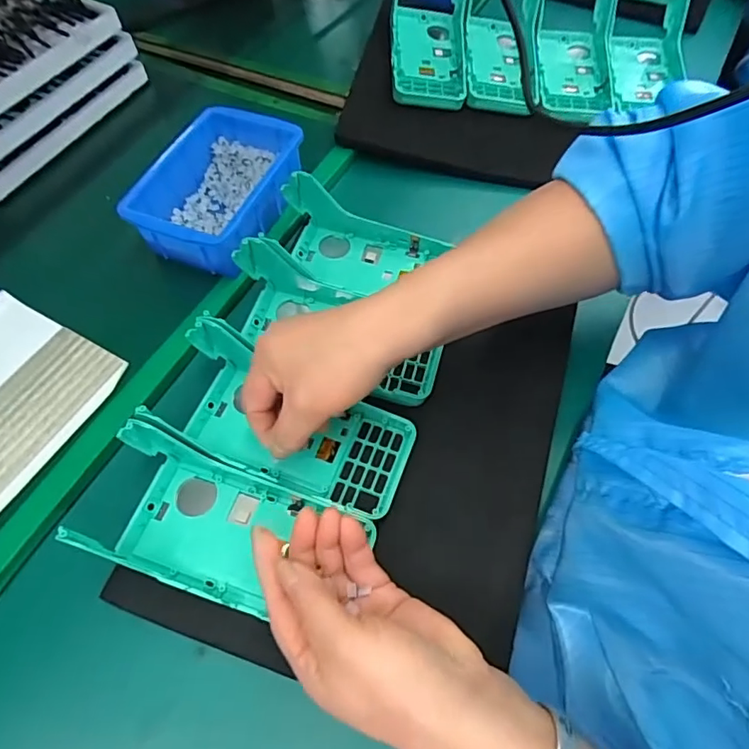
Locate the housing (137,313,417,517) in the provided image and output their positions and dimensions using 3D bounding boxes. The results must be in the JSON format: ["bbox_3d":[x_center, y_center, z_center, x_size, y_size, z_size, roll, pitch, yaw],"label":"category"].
[{"bbox_3d":[-0.062,0.035,0.355,0.173,0.053,0.082,25,62,5],"label":"housing"}]

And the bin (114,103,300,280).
[{"bbox_3d":[-0.133,-0.157,0.452,0.102,0.054,0.151,17,61,12],"label":"bin"}]

